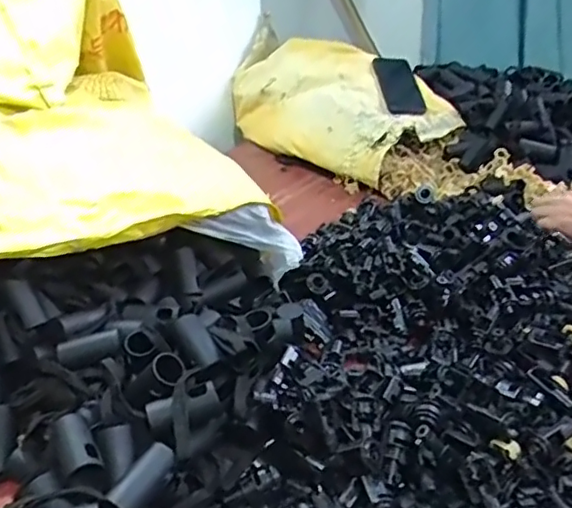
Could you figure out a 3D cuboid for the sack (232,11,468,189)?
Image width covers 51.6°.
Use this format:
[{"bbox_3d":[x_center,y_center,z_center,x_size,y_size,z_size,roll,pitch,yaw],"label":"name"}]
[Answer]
[{"bbox_3d":[0.068,-0.334,1.274,0.277,0.189,0.583,-23,37,-31],"label":"sack"}]

